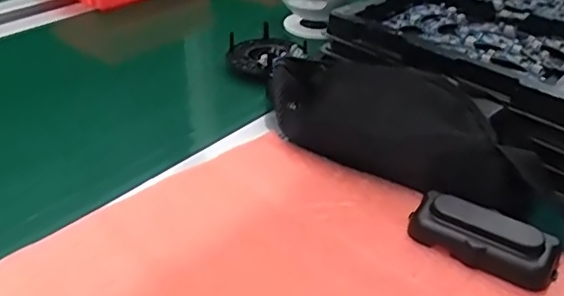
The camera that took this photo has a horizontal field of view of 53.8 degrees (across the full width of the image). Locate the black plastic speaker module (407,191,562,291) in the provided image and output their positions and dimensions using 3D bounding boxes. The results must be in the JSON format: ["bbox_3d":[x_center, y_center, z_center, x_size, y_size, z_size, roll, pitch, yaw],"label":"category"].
[{"bbox_3d":[0.153,0.067,0.425,0.107,0.034,0.043,20,38,26],"label":"black plastic speaker module"}]

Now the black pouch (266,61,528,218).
[{"bbox_3d":[0.100,-0.021,0.513,0.266,0.075,0.079,24,40,29],"label":"black pouch"}]

